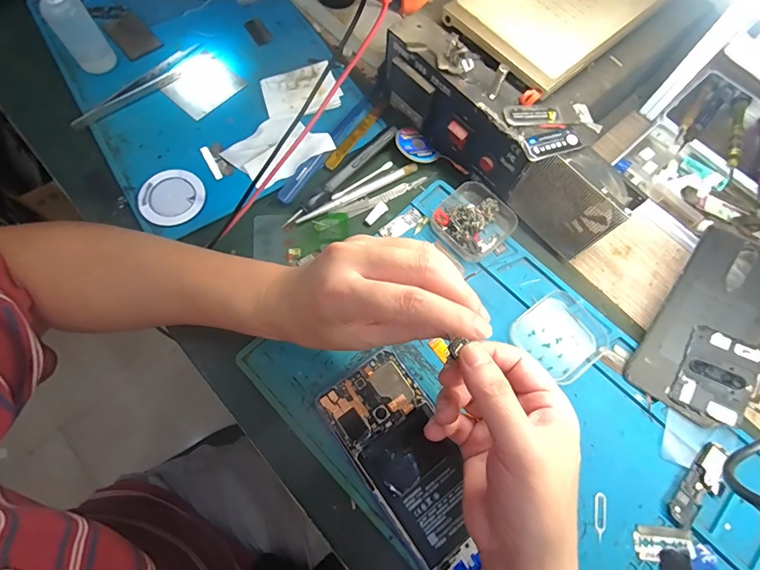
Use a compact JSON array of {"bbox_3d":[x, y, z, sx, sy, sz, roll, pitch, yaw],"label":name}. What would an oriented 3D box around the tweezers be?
[{"bbox_3d":[-0.239,-0.200,0.393,0.025,0.009,0.146,42,74,12],"label":"tweezers"}]

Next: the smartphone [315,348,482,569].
[{"bbox_3d":[0.024,0.130,0.289,0.071,0.010,0.157,-34,75,-13],"label":"smartphone"}]

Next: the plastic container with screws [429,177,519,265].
[{"bbox_3d":[0.085,-0.059,0.353,0.064,0.019,0.062,-42,77,-15],"label":"plastic container with screws"}]

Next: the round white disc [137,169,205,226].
[{"bbox_3d":[-0.191,-0.080,0.359,0.055,0.006,0.053,1,70,-2],"label":"round white disc"}]

